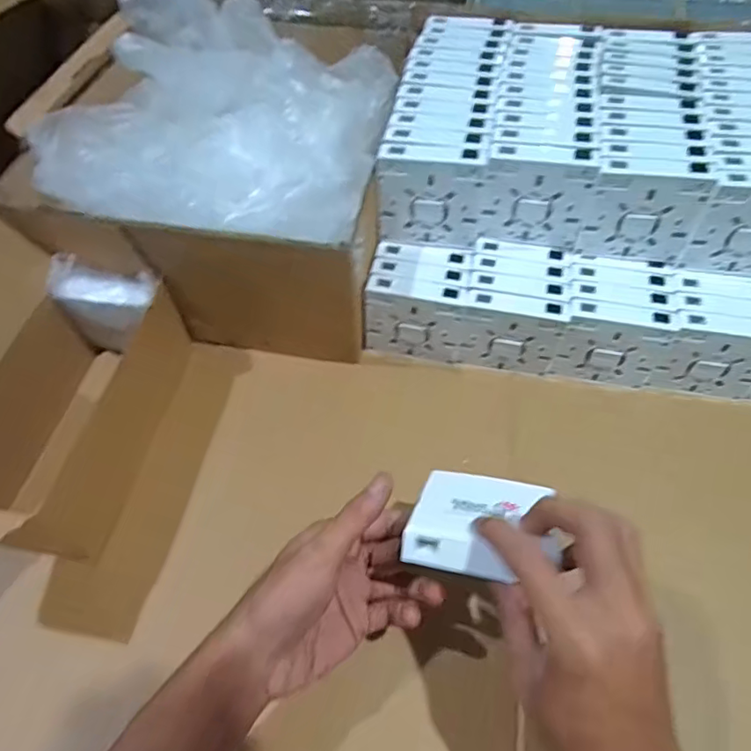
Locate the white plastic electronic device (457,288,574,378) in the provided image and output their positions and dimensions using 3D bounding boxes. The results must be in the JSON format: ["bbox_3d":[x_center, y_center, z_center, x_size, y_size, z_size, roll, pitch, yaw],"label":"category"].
[{"bbox_3d":[0.120,-0.034,0.496,0.086,0.084,0.020,8,53,7],"label":"white plastic electronic device"}]

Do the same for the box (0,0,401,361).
[{"bbox_3d":[-0.140,-0.197,0.546,0.306,0.216,0.293,8,53,7],"label":"box"}]

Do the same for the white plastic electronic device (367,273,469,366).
[{"bbox_3d":[0.035,-0.049,0.506,0.089,0.084,0.021,12,53,10],"label":"white plastic electronic device"}]

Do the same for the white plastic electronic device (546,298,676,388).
[{"bbox_3d":[0.205,-0.025,0.489,0.084,0.086,0.021,7,52,6],"label":"white plastic electronic device"}]

